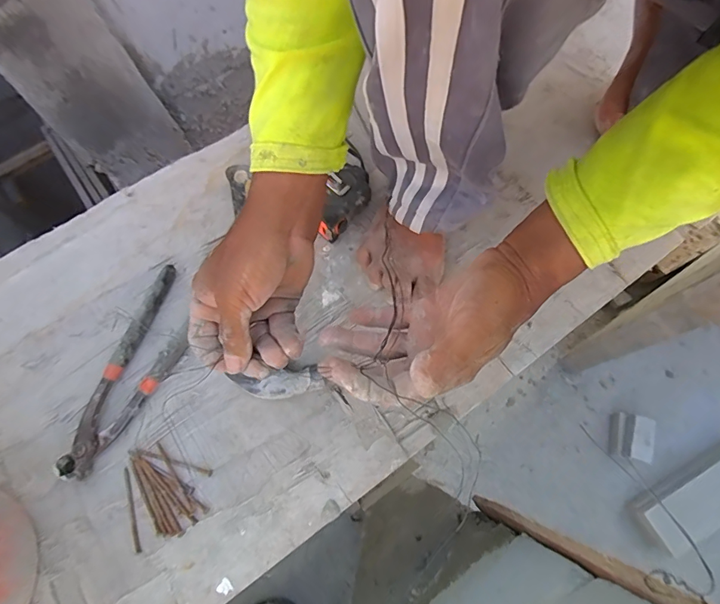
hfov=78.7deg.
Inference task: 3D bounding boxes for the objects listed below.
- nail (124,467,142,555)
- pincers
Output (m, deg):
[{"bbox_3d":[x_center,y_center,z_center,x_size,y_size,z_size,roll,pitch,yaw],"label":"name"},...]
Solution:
[{"bbox_3d":[-0.207,0.189,0.400,0.006,0.006,0.074,-19,72,-5],"label":"nail"},{"bbox_3d":[-0.226,0.066,0.437,0.069,0.023,0.211,22,73,9],"label":"pincers"}]

